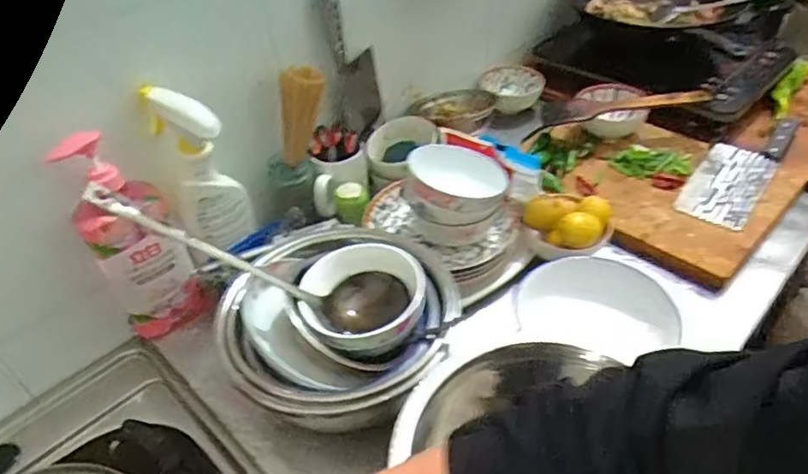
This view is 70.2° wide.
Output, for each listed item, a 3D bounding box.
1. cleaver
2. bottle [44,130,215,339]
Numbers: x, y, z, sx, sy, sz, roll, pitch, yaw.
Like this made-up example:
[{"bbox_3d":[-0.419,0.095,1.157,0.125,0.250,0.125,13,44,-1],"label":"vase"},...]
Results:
[{"bbox_3d":[0.515,-0.119,0.877,0.093,0.019,0.307,25,50,31],"label":"cleaver"},{"bbox_3d":[-0.313,0.006,0.667,0.104,0.256,0.071,-28,46,-23],"label":"bottle"}]

